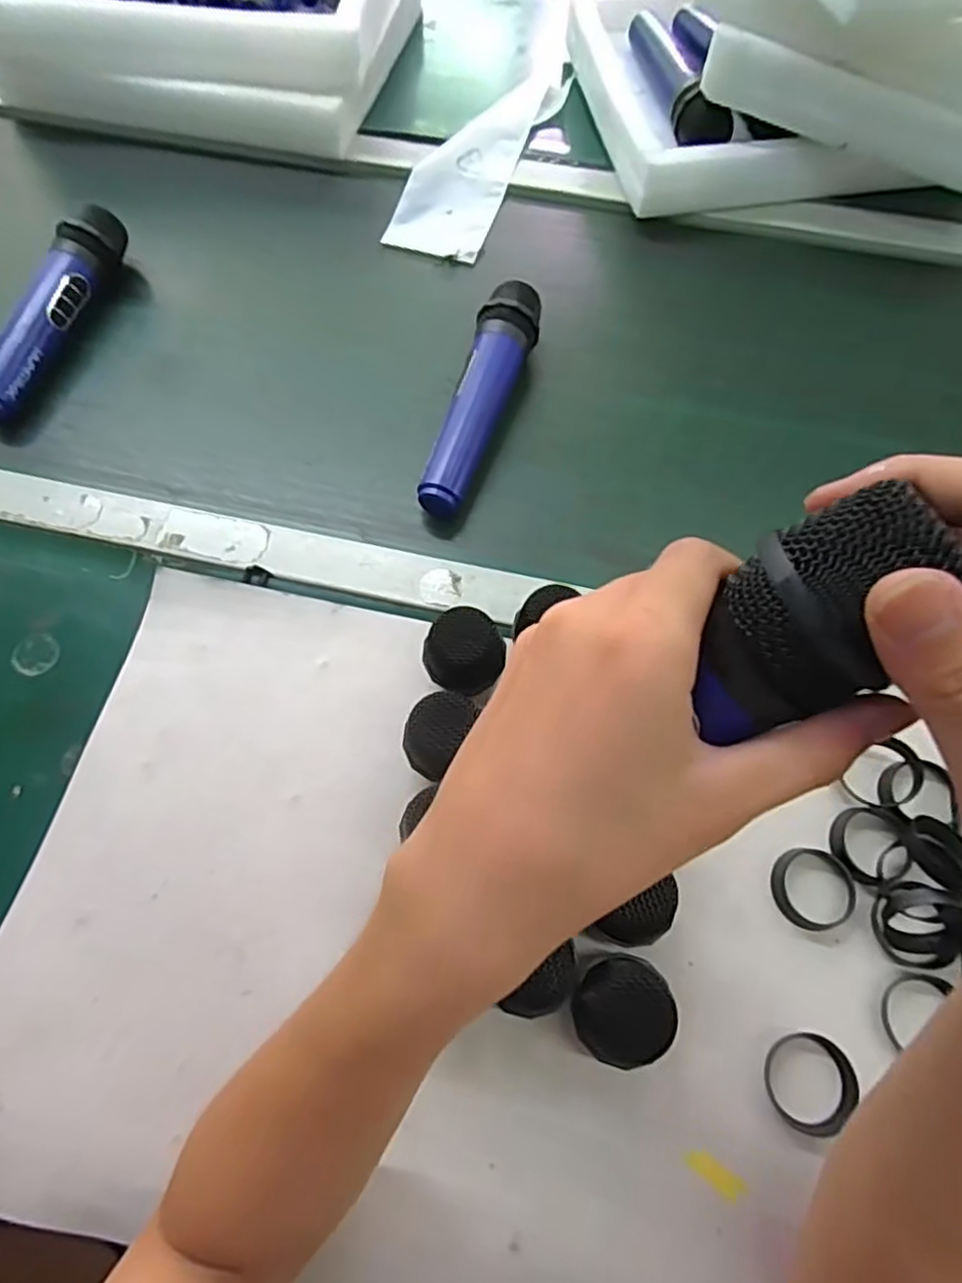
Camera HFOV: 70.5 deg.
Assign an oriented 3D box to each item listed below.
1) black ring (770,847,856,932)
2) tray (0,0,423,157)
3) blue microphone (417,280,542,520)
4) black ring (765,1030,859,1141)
[{"bbox_3d":[0.188,0.139,0.384,0.044,0.011,0.044,0,66,0],"label":"black ring"},{"bbox_3d":[-0.259,-0.630,0.655,0.349,0.115,0.311,7,66,3],"label":"tray"},{"bbox_3d":[-0.001,-0.181,0.508,0.044,0.053,0.204,18,68,7],"label":"blue microphone"},{"bbox_3d":[0.166,0.222,0.342,0.043,0.009,0.043,0,66,0],"label":"black ring"}]

